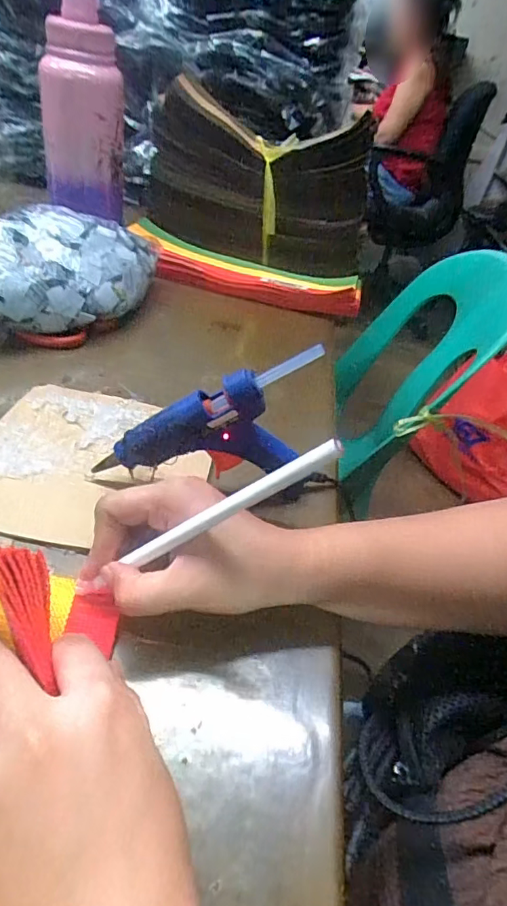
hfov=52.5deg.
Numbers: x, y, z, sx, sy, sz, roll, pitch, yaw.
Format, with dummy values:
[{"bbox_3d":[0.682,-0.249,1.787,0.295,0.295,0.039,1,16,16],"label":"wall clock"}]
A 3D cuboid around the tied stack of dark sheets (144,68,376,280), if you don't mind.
[{"bbox_3d":[0.003,-0.346,0.689,0.275,0.186,0.117,5,40,-8],"label":"tied stack of dark sheets"}]

